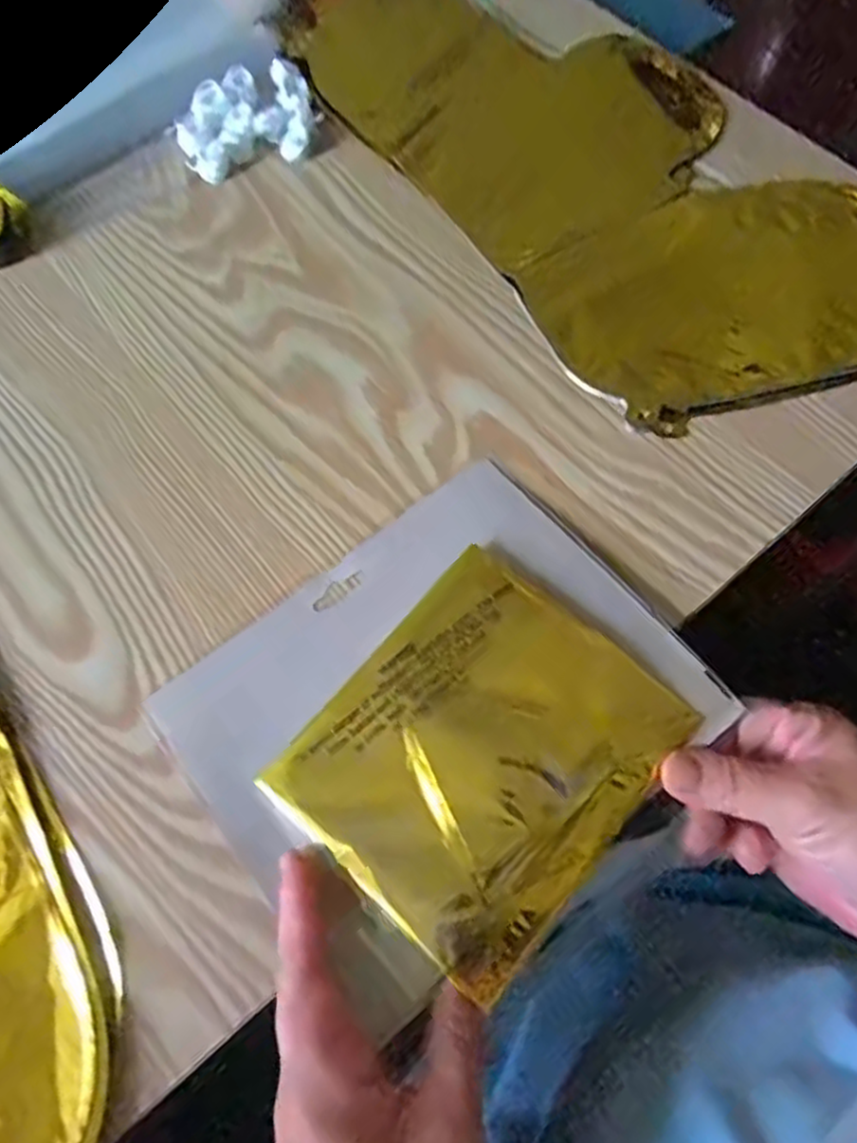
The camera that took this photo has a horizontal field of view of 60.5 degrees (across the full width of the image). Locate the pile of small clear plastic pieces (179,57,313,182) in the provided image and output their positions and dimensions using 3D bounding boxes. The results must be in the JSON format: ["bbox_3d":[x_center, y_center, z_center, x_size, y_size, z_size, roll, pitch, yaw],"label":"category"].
[{"bbox_3d":[-0.114,-0.281,0.458,0.083,0.016,0.075,-17,66,-6],"label":"pile of small clear plastic pieces"}]

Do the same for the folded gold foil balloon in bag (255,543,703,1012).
[{"bbox_3d":[0.020,0.069,0.293,0.117,0.011,0.134,39,72,17],"label":"folded gold foil balloon in bag"}]

